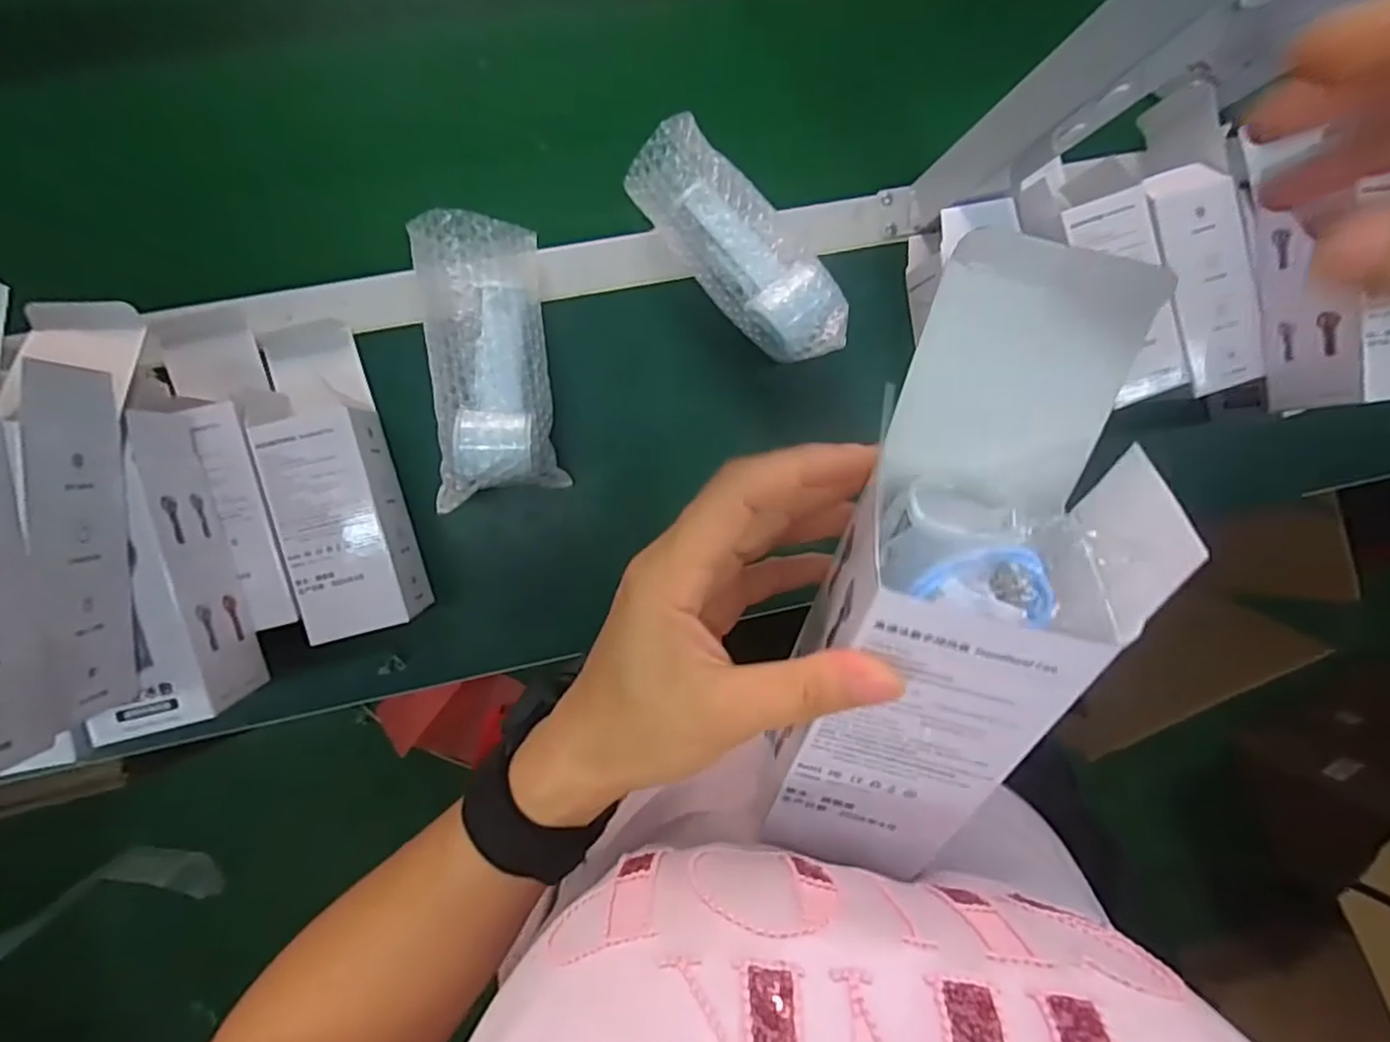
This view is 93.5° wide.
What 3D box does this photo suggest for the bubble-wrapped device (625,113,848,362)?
[{"bbox_3d":[0.039,-0.208,0.500,0.079,0.049,0.199,-45,98,-1],"label":"bubble-wrapped device"}]

